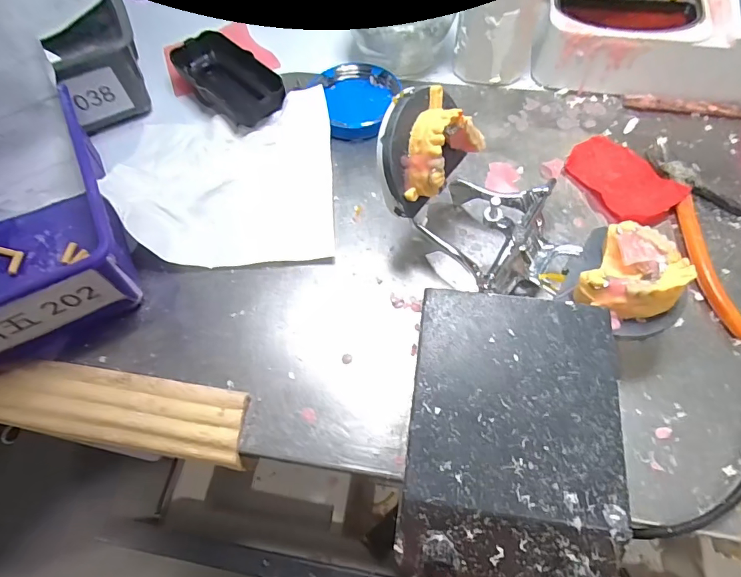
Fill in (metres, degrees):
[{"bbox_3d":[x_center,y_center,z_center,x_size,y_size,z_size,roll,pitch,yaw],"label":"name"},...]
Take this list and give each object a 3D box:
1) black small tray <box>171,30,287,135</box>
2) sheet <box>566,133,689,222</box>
[{"bbox_3d":[-0.122,-0.182,0.387,0.057,0.024,0.110,-36,67,-14],"label":"black small tray"},{"bbox_3d":[0.185,-0.084,0.332,0.053,0.009,0.077,-25,65,-9],"label":"sheet"}]

